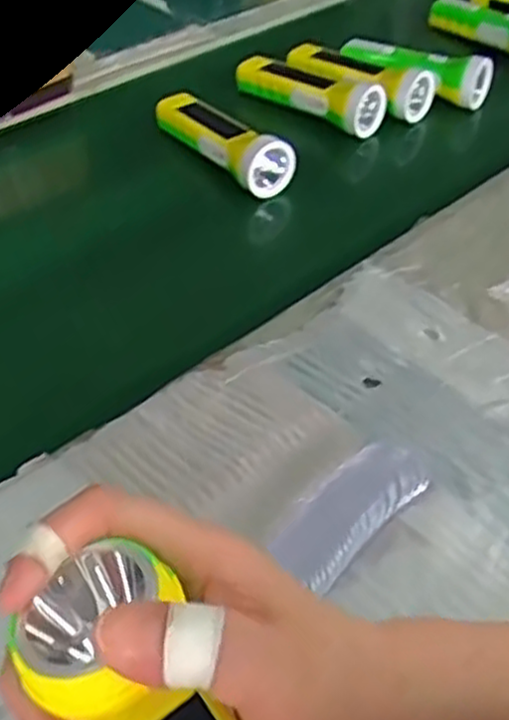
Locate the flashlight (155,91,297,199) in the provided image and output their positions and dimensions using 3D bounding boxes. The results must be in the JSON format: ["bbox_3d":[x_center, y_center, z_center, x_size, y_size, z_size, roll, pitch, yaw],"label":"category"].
[{"bbox_3d":[-0.033,-0.194,0.668,0.042,0.043,0.152,-31,54,-32],"label":"flashlight"}]

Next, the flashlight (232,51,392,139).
[{"bbox_3d":[0.053,-0.249,0.708,0.143,0.038,0.048,29,52,19],"label":"flashlight"}]

